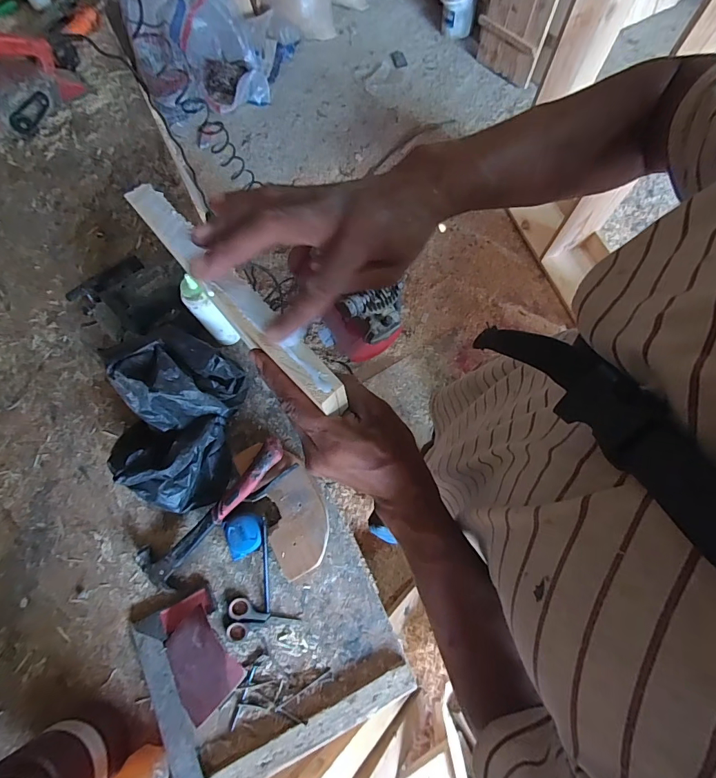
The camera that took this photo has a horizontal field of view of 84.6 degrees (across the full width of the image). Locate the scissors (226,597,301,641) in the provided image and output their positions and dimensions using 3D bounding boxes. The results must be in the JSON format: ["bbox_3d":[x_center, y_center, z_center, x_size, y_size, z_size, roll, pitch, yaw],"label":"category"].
[{"bbox_3d":[-0.146,0.357,0.594,0.107,0.007,0.055,13,75,4],"label":"scissors"}]

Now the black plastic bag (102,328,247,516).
[{"bbox_3d":[-0.284,0.043,0.606,0.155,0.173,0.264,11,75,4],"label":"black plastic bag"}]

